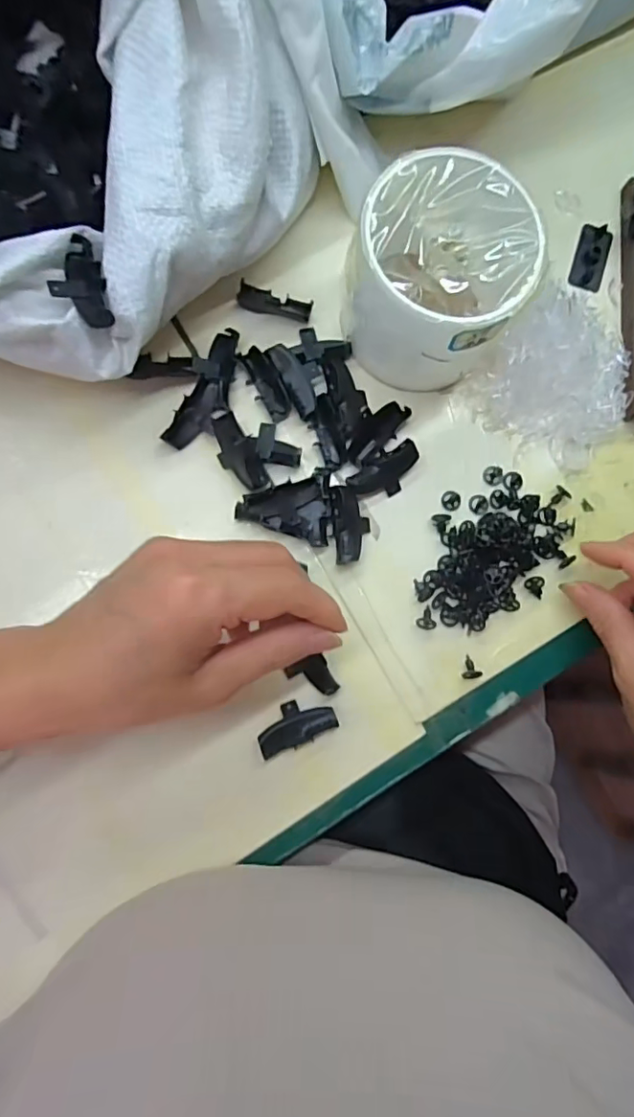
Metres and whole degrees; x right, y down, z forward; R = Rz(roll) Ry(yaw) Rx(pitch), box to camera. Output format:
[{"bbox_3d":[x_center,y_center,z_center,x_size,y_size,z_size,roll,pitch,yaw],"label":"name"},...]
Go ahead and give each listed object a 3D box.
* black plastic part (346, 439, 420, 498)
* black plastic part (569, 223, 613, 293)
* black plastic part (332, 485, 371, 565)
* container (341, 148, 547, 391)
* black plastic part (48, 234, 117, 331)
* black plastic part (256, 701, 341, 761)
[{"bbox_3d":[0.038,-0.045,0.302,0.041,0.011,0.020,-33,88,-7],"label":"black plastic part"},{"bbox_3d":[0.164,-0.180,0.330,0.020,0.006,0.040,18,83,-3],"label":"black plastic part"},{"bbox_3d":[0.019,-0.018,0.296,0.020,0.012,0.040,-3,84,-5],"label":"black plastic part"},{"bbox_3d":[0.059,-0.138,0.280,0.081,0.073,0.080,0,84,-5],"label":"container"},{"bbox_3d":[-0.104,-0.121,0.242,0.023,0.009,0.043,-15,86,-6],"label":"black plastic part"},{"bbox_3d":[-0.011,0.085,0.283,0.041,0.012,0.020,-19,86,-6],"label":"black plastic part"}]

